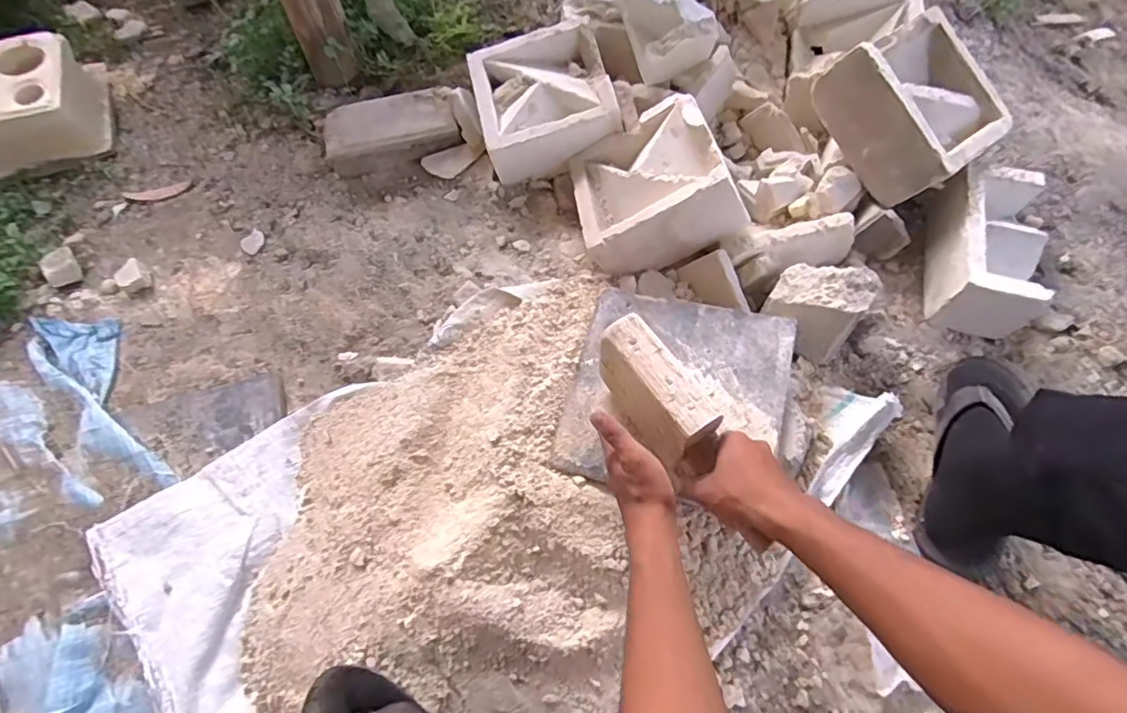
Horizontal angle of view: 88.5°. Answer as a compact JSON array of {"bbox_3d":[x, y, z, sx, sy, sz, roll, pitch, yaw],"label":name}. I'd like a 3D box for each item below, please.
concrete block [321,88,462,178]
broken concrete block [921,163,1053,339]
[{"bbox_3d":[-0.280,-0.368,0.953,0.215,0.064,0.110,-14,66,-3],"label":"concrete block"},{"bbox_3d":[0.566,-0.145,0.759,0.123,0.088,0.202,11,67,8],"label":"broken concrete block"}]

